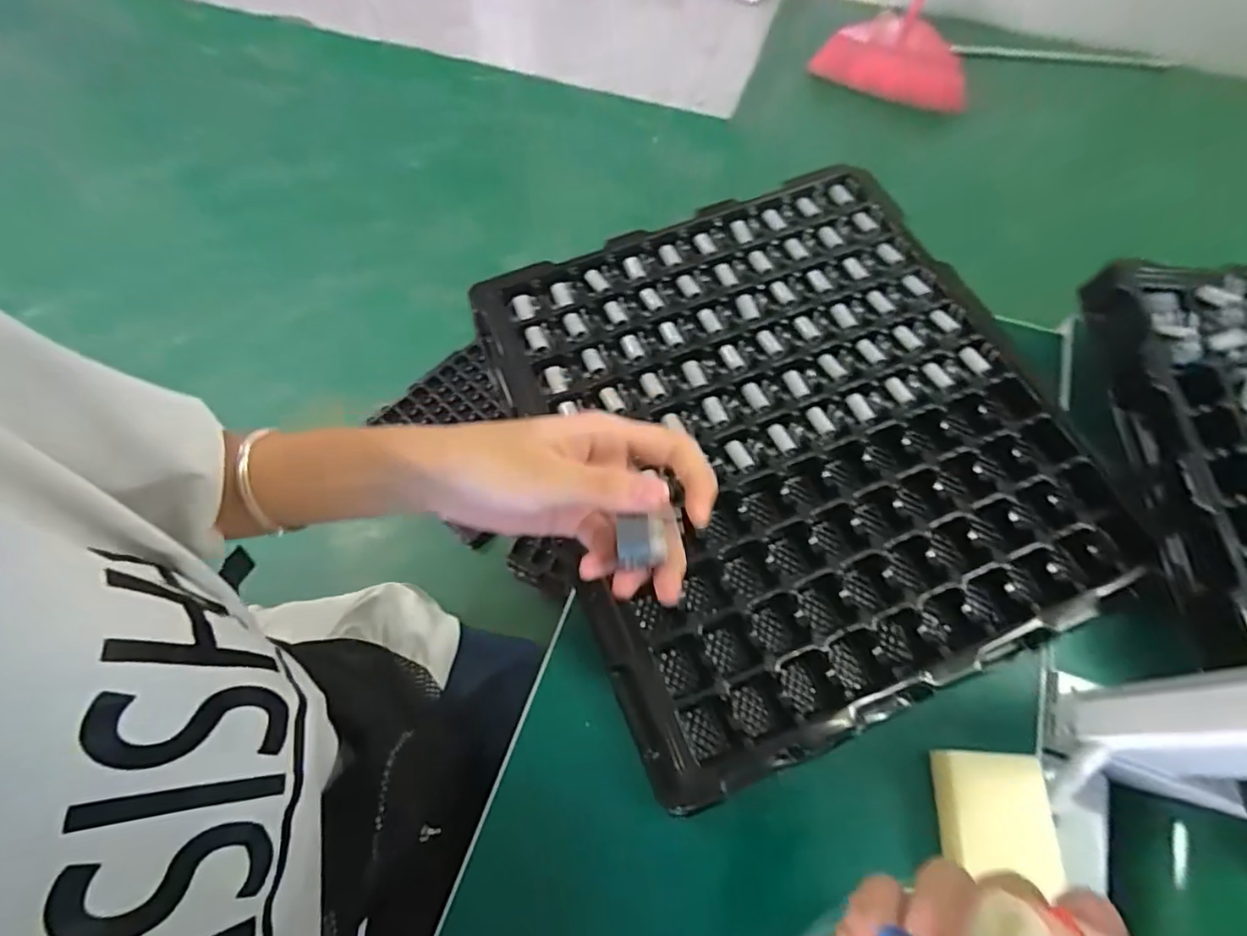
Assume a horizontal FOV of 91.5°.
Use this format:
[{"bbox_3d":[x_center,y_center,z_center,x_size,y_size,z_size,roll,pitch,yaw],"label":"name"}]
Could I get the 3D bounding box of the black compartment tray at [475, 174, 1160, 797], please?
[{"bbox_3d":[0.114,-0.035,0.431,0.349,0.034,0.386,-20,66,-9],"label":"black compartment tray"}]

